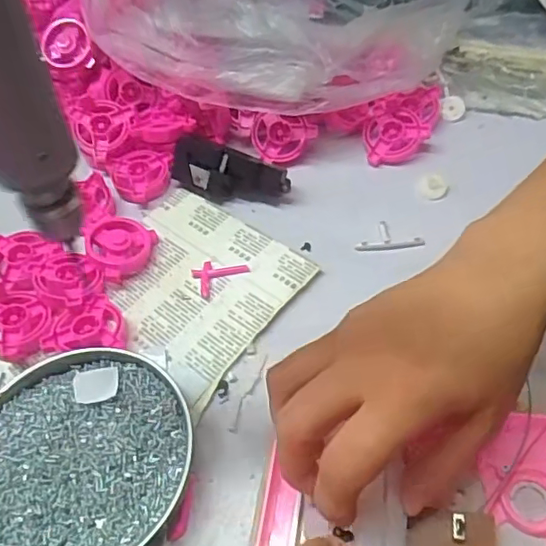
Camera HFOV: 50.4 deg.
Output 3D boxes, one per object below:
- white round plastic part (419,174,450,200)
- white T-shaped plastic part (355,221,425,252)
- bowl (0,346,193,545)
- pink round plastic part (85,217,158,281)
[{"bbox_3d":[0.130,-0.070,0.468,0.022,0.004,0.025,11,55,14],"label":"white round plastic part"},{"bbox_3d":[0.087,-0.029,0.439,0.049,0.004,0.025,-6,53,1],"label":"white T-shaped plastic part"},{"bbox_3d":[-0.115,0.110,0.343,0.126,0.026,0.132,-3,53,4],"label":"bowl"},{"bbox_3d":[-0.115,-0.022,0.443,0.050,0.015,0.050,8,53,-11],"label":"pink round plastic part"}]

